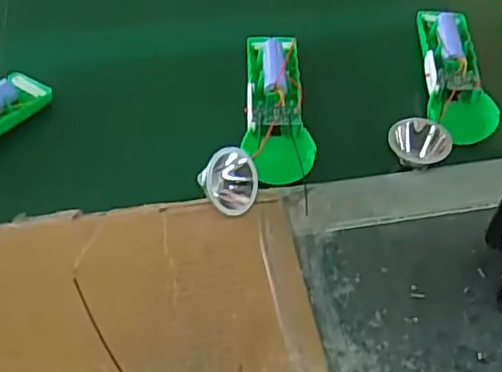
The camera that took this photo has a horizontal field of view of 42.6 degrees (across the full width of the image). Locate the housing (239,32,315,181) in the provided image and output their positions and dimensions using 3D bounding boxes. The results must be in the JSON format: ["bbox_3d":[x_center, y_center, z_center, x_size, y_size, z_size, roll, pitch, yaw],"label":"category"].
[{"bbox_3d":[0.018,-0.065,0.493,0.047,0.035,0.147,-2,49,-3],"label":"housing"}]

